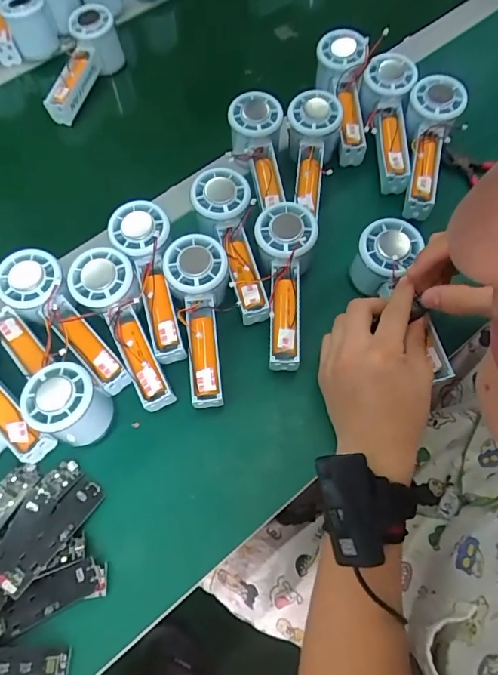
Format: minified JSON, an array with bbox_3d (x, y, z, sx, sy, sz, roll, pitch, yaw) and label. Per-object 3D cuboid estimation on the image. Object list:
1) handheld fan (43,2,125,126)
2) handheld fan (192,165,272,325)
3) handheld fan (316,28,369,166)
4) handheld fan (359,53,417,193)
[{"bbox_3d":[-0.210,-0.344,0.565,0.051,0.059,0.150,11,67,7],"label":"handheld fan"},{"bbox_3d":[-0.016,-0.089,0.433,0.060,0.054,0.147,-14,66,-4],"label":"handheld fan"},{"bbox_3d":[0.110,-0.281,0.503,0.050,0.050,0.158,-5,79,0],"label":"handheld fan"},{"bbox_3d":[0.156,-0.238,0.490,0.058,0.041,0.154,-2,82,1],"label":"handheld fan"}]

